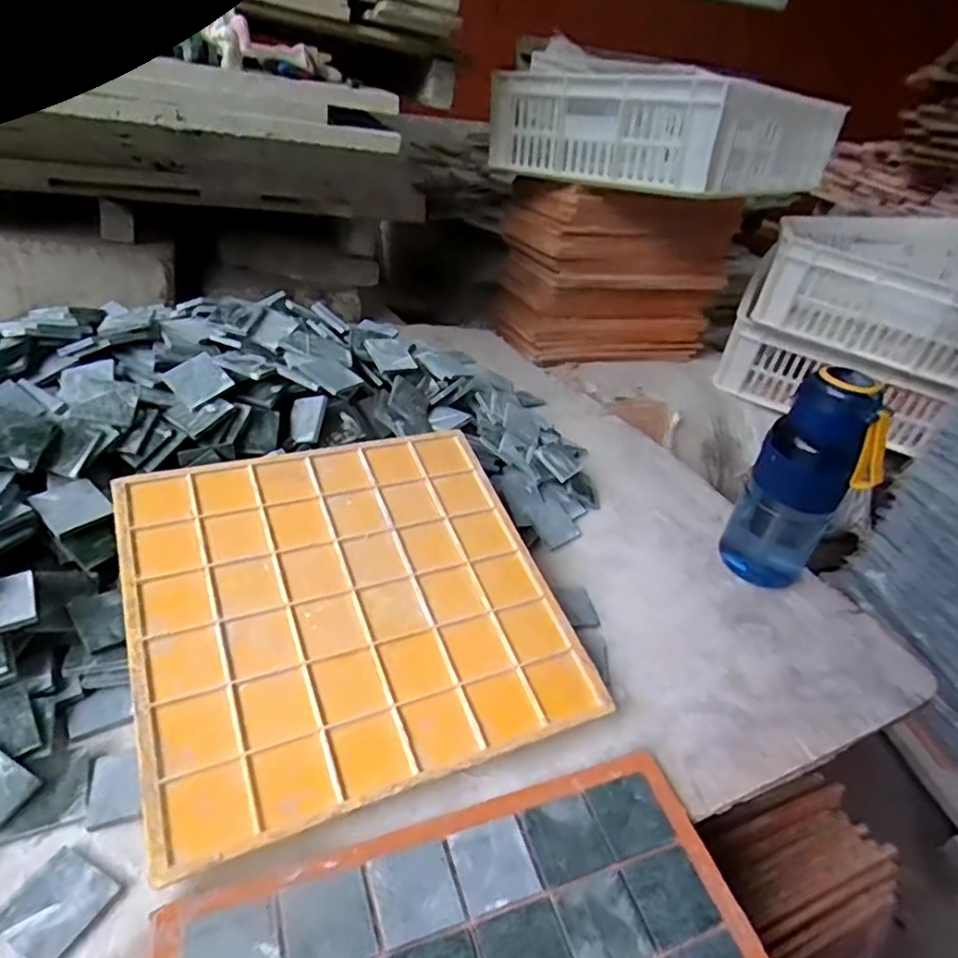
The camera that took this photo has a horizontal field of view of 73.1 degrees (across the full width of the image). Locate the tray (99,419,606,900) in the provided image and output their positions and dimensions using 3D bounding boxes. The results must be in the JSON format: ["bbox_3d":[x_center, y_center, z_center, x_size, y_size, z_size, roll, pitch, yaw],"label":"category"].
[{"bbox_3d":[-0.100,0.091,0.512,0.313,0.010,0.297,-12,55,-23],"label":"tray"}]

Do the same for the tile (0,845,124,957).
[{"bbox_3d":[-0.238,0.240,0.365,0.046,0.008,0.048,20,36,16],"label":"tile"}]

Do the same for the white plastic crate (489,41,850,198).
[{"bbox_3d":[0.317,-0.577,1.062,0.376,0.141,0.492,34,41,31],"label":"white plastic crate"}]

